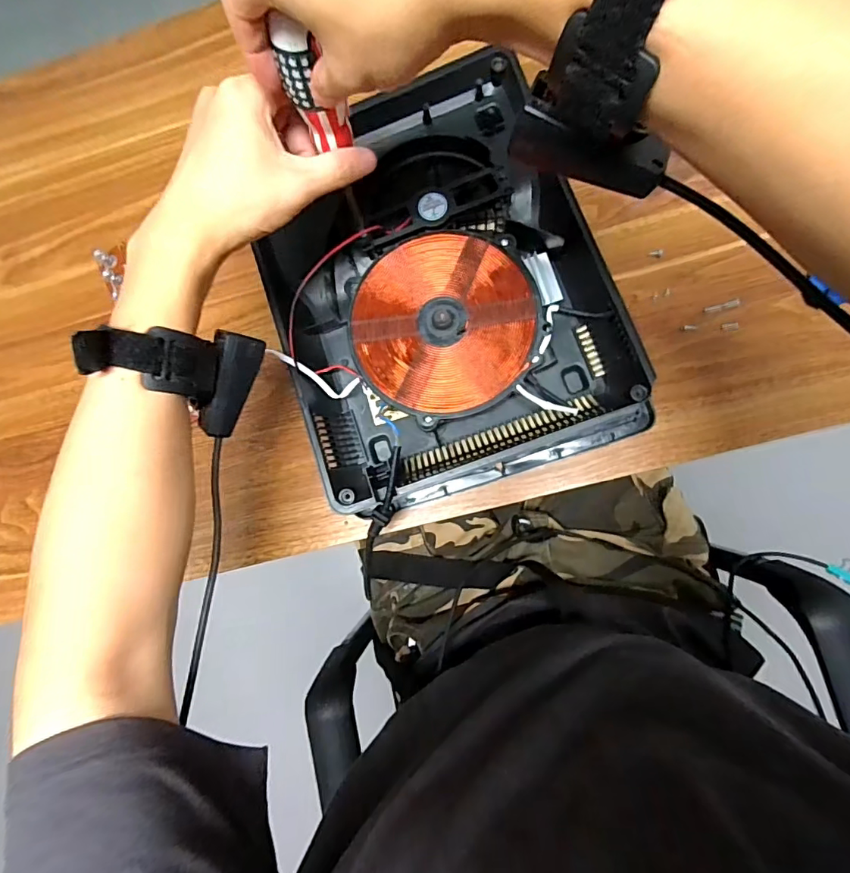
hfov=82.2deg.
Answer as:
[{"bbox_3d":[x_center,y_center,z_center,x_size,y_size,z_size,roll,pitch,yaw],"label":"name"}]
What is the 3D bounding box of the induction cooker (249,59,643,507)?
[{"bbox_3d":[0.006,-0.128,0.427,0.271,0.070,0.343,-20,81,4],"label":"induction cooker"}]

